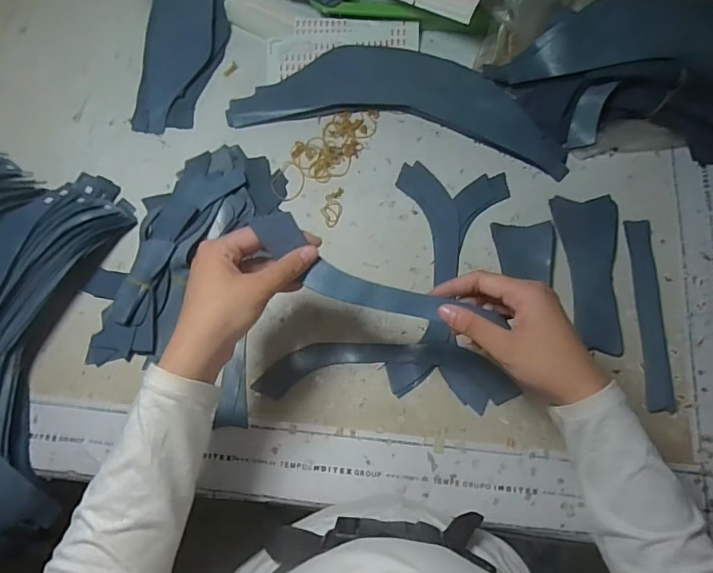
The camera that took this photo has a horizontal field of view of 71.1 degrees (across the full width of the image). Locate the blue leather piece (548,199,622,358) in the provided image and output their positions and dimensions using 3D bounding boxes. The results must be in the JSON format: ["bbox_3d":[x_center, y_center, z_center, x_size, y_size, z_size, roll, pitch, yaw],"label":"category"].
[{"bbox_3d":[0.243,-0.016,0.509,0.062,0.005,0.165,-2,73,1],"label":"blue leather piece"}]

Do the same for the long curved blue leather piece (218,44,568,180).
[{"bbox_3d":[0.053,-0.212,0.564,0.368,0.019,0.120,12,74,5],"label":"long curved blue leather piece"}]

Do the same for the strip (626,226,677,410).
[{"bbox_3d":[0.295,0.024,0.500,0.026,0.004,0.194,2,74,2],"label":"strip"}]

